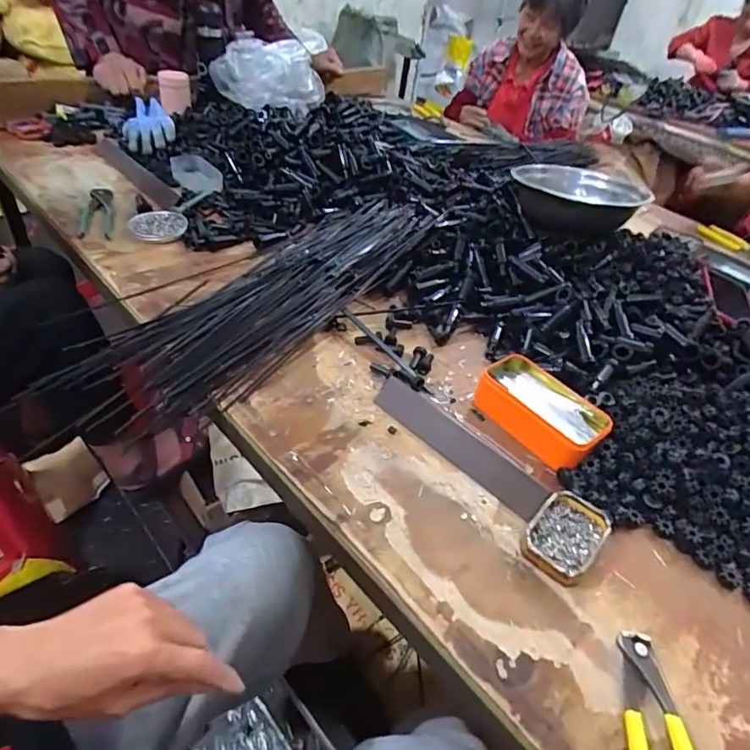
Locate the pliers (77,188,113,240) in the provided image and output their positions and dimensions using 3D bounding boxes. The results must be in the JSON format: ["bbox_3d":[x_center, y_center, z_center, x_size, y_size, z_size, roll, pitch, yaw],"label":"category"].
[{"bbox_3d":[-0.457,-0.265,0.843,0.049,0.015,0.162,-8,45,-16],"label":"pliers"}]

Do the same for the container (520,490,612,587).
[{"bbox_3d":[0.185,0.154,0.497,0.060,0.024,0.093,37,48,27],"label":"container"}]

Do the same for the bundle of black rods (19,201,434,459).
[{"bbox_3d":[-0.138,-0.124,0.730,0.201,0.048,0.602,30,45,21],"label":"bundle of black rods"}]

